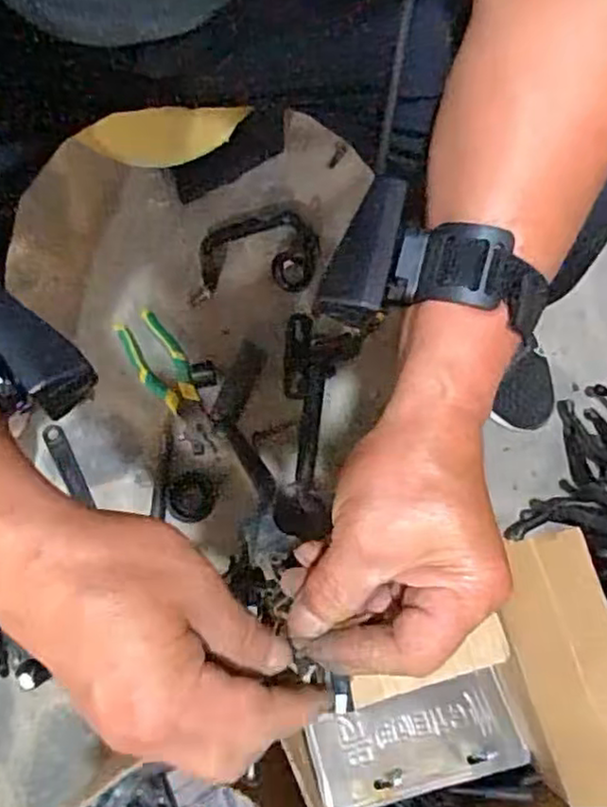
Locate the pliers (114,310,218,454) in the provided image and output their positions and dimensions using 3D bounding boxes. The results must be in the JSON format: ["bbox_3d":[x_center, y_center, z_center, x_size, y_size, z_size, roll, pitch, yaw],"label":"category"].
[{"bbox_3d":[-0.159,-0.026,0.797,0.056,0.033,0.187,-29,80,-6],"label":"pliers"}]

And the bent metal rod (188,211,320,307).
[{"bbox_3d":[-0.064,-0.189,0.843,0.162,0.020,0.112,-7,78,-2],"label":"bent metal rod"}]

